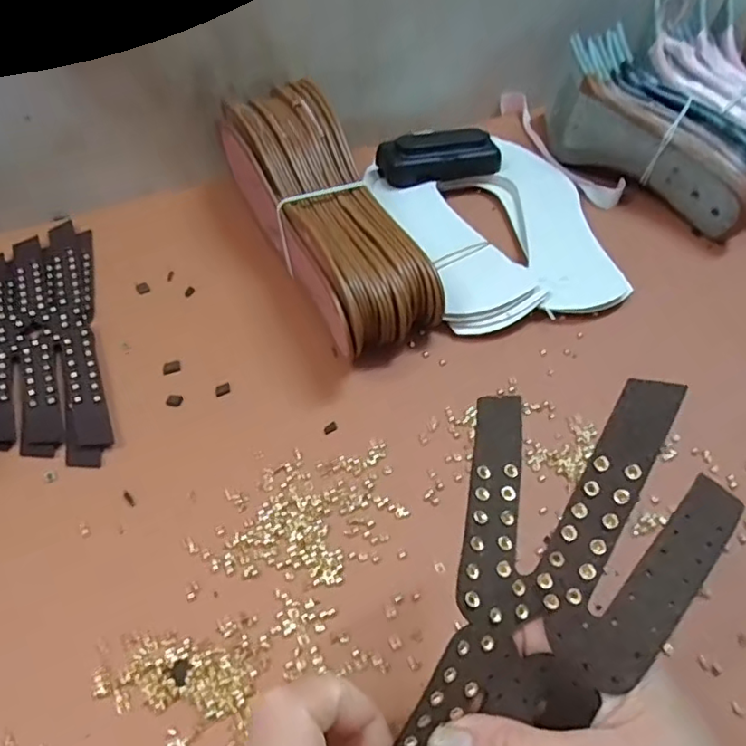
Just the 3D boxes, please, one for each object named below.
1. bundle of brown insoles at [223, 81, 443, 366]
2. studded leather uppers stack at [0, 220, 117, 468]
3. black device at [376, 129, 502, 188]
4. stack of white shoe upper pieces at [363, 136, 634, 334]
[{"bbox_3d":[-0.039,-0.117,0.442,0.083,0.084,0.236,-19,54,-19],"label":"bundle of brown insoles"},{"bbox_3d":[-0.226,-0.026,0.404,0.075,0.010,0.219,-14,53,-16],"label":"studded leather uppers stack"},{"bbox_3d":[0.061,-0.193,0.532,0.106,0.024,0.049,-12,52,-14],"label":"black device"},{"bbox_3d":[0.099,-0.121,0.497,0.173,0.022,0.216,-6,51,-9],"label":"stack of white shoe upper pieces"}]

